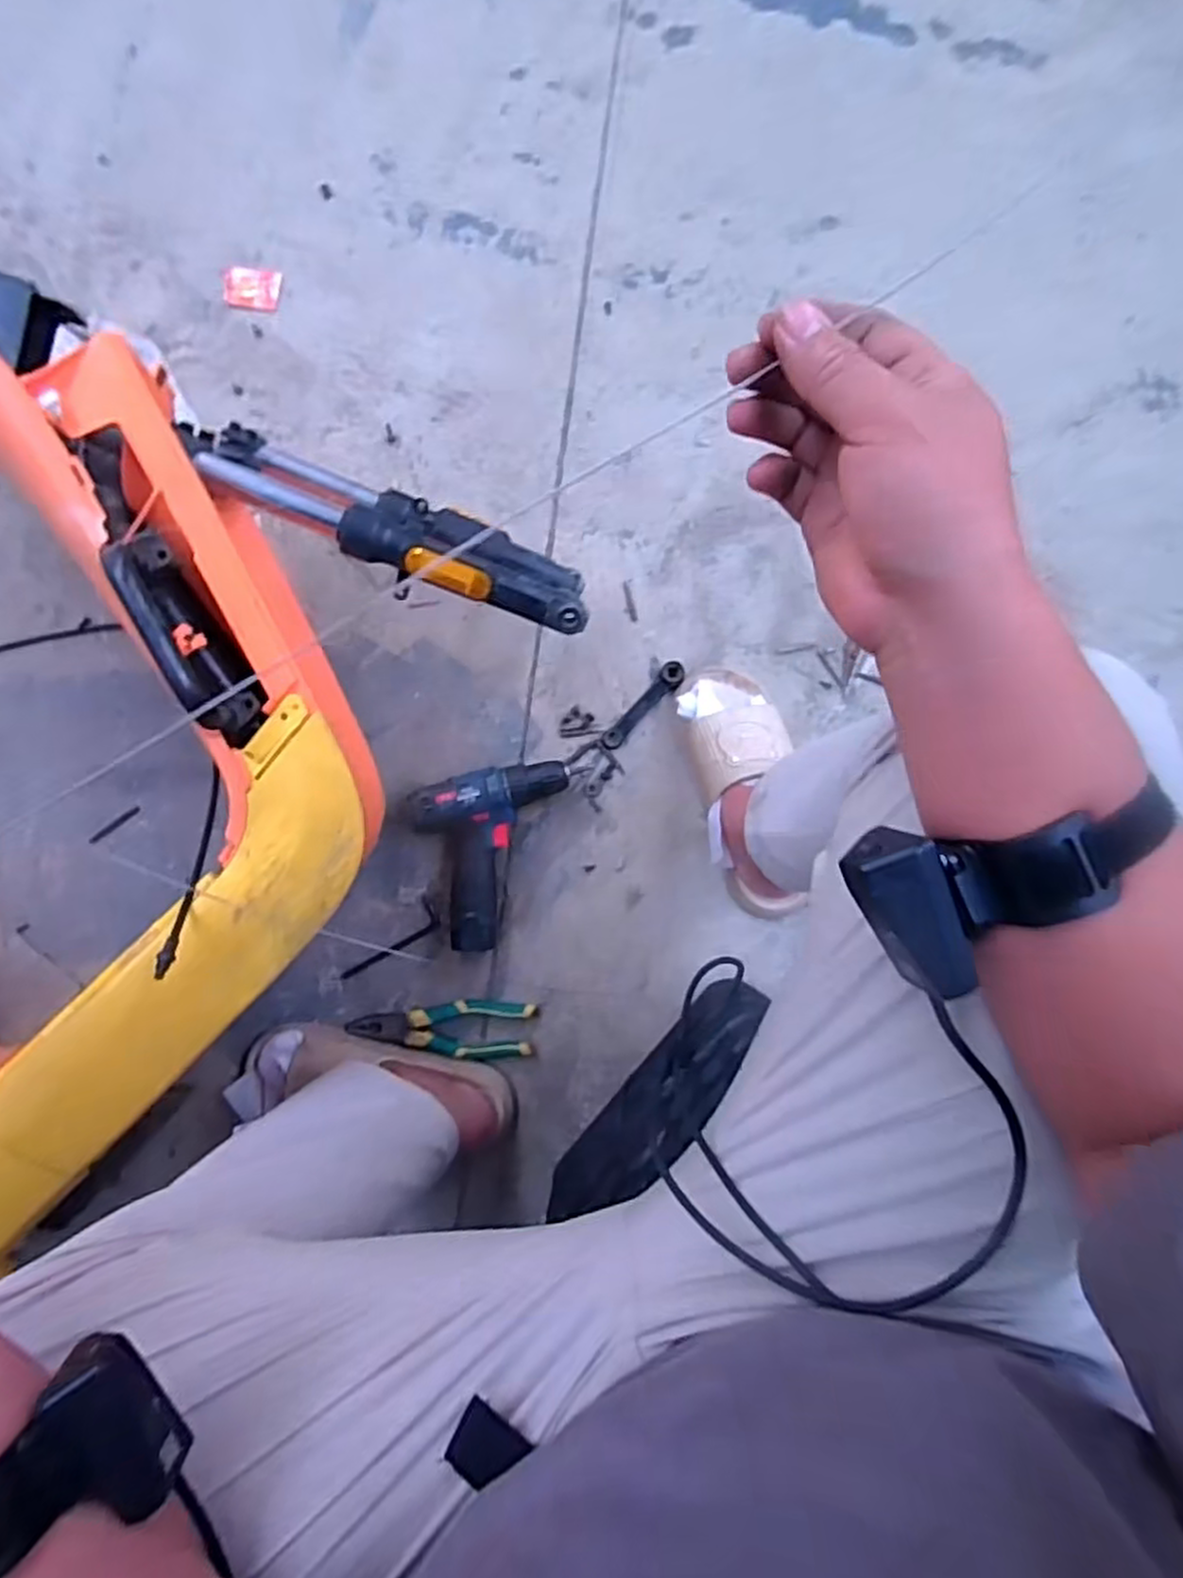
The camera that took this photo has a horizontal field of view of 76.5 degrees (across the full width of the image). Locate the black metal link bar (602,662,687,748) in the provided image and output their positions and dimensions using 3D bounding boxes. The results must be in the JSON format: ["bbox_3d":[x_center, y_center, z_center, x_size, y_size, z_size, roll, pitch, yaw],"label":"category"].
[{"bbox_3d":[0.062,-0.097,0.885,0.028,0.019,0.127,41,85,3],"label":"black metal link bar"}]

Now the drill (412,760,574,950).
[{"bbox_3d":[-0.097,0.071,0.850,0.174,0.058,0.187,-16,85,-3],"label":"drill"}]

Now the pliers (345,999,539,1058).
[{"bbox_3d":[-0.168,0.270,0.848,0.205,0.017,0.061,4,84,-1],"label":"pliers"}]

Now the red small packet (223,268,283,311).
[{"bbox_3d":[-0.422,-0.622,0.932,0.072,0.016,0.047,4,84,-1],"label":"red small packet"}]

